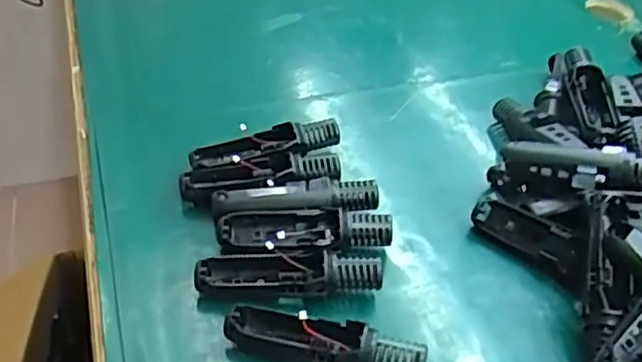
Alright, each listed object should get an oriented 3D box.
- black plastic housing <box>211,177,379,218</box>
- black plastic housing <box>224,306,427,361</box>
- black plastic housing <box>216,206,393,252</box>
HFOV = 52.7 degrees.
[{"bbox_3d":[-0.018,0.016,0.480,0.121,0.029,0.020,-1,42,-7],"label":"black plastic housing"},{"bbox_3d":[0.002,0.100,0.393,0.119,0.033,0.030,15,43,11],"label":"black plastic housing"},{"bbox_3d":[-0.012,0.035,0.462,0.119,0.030,0.035,-2,42,-8],"label":"black plastic housing"}]

